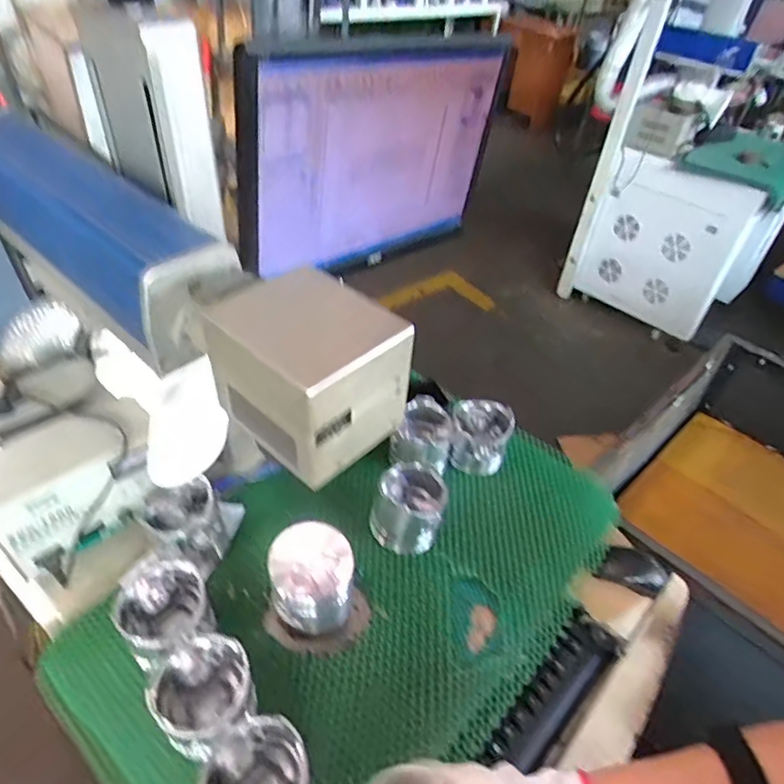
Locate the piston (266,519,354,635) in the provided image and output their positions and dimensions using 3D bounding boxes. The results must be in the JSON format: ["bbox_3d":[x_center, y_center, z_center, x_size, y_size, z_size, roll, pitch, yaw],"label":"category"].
[{"bbox_3d":[-0.090,0.215,0.623,0.087,0.121,0.080,4,42,-3],"label":"piston"}]

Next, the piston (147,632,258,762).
[{"bbox_3d":[-0.184,0.303,0.547,0.090,0.070,0.090,23,44,18],"label":"piston"}]

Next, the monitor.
[{"bbox_3d":[-0.008,-0.311,0.739,0.438,0.289,0.042,-30,53,-34],"label":"monitor"}]

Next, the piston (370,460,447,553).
[{"bbox_3d":[0.022,0.152,0.739,0.089,0.075,0.094,4,42,-3],"label":"piston"}]

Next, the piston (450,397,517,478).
[{"bbox_3d":[0.136,0.072,0.857,0.091,0.085,0.081,11,42,5],"label":"piston"}]

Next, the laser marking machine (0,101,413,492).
[{"bbox_3d":[-0.240,-0.129,0.512,0.587,0.098,0.096,33,48,27],"label":"laser marking machine"}]

